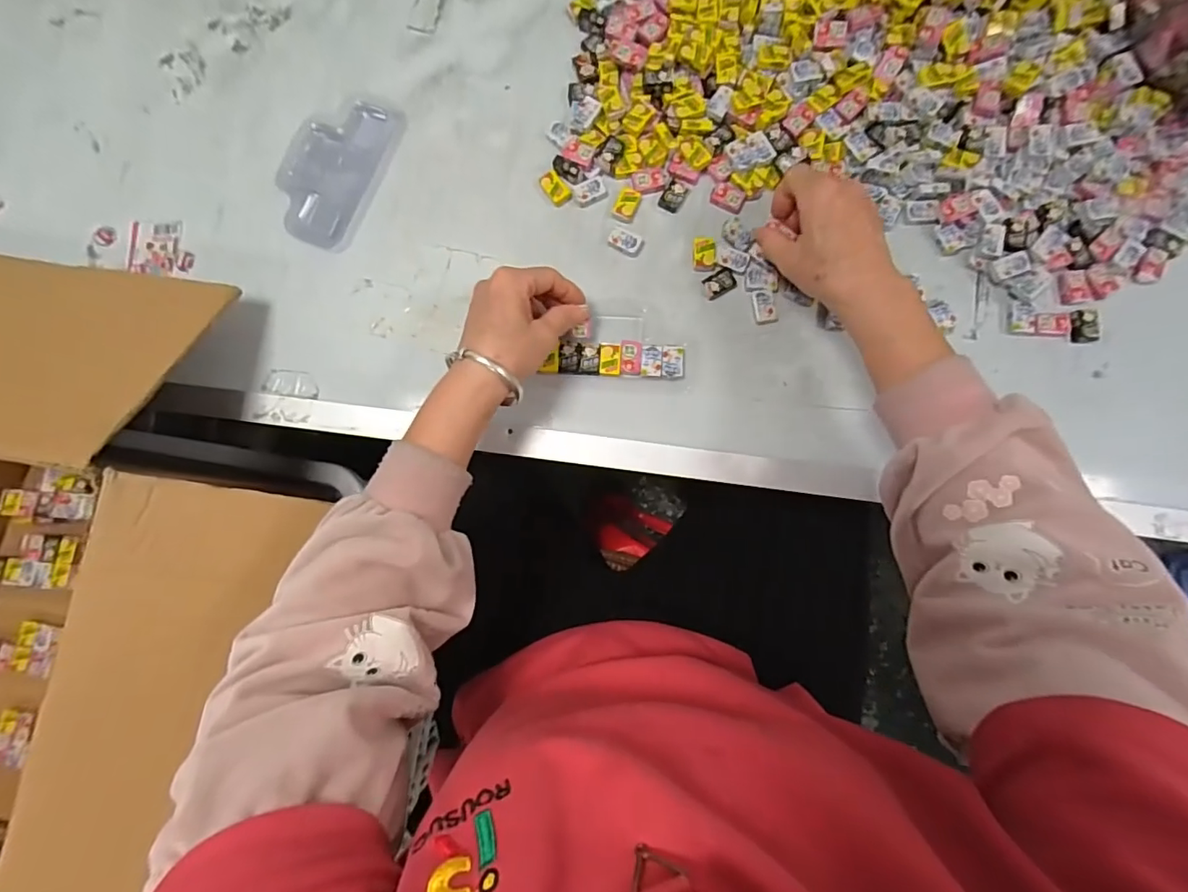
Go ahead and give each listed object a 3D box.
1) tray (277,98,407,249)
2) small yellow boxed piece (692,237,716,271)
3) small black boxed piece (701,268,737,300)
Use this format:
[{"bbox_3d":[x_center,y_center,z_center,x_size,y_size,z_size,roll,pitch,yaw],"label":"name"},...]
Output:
[{"bbox_3d":[-0.224,-0.240,0.454,0.082,0.009,0.136,23,85,4],"label":"tray"},{"bbox_3d":[0.092,-0.160,0.439,0.019,0.005,0.029,2,84,2],"label":"small yellow boxed piece"},{"bbox_3d":[0.103,-0.134,0.434,0.027,0.007,0.018,-30,84,-1],"label":"small black boxed piece"}]

